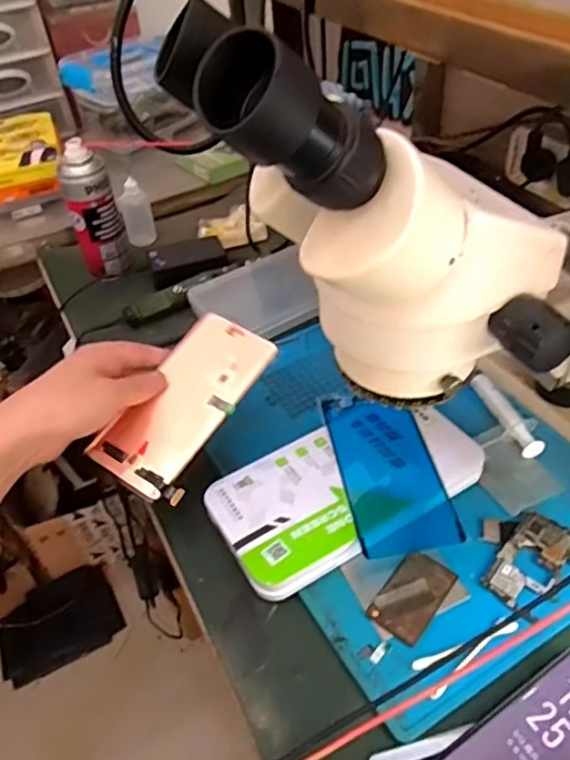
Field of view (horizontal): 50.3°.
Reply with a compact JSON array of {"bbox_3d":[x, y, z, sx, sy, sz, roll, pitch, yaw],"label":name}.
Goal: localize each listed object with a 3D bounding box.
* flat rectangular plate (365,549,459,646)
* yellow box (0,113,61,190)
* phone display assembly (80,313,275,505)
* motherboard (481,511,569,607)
[{"bbox_3d":[0.085,0.143,0.405,0.036,0.004,0.060,27,52,30],"label":"flat rectangular plate"},{"bbox_3d":[-0.358,-0.311,0.811,0.105,0.028,0.173,-17,44,-12],"label":"yellow box"},{"bbox_3d":[-0.075,0.016,0.473,0.074,0.012,0.157,23,62,25],"label":"phone display assembly"},{"bbox_3d":[0.170,0.124,0.416,0.043,0.006,0.073,31,54,33],"label":"motherboard"}]

